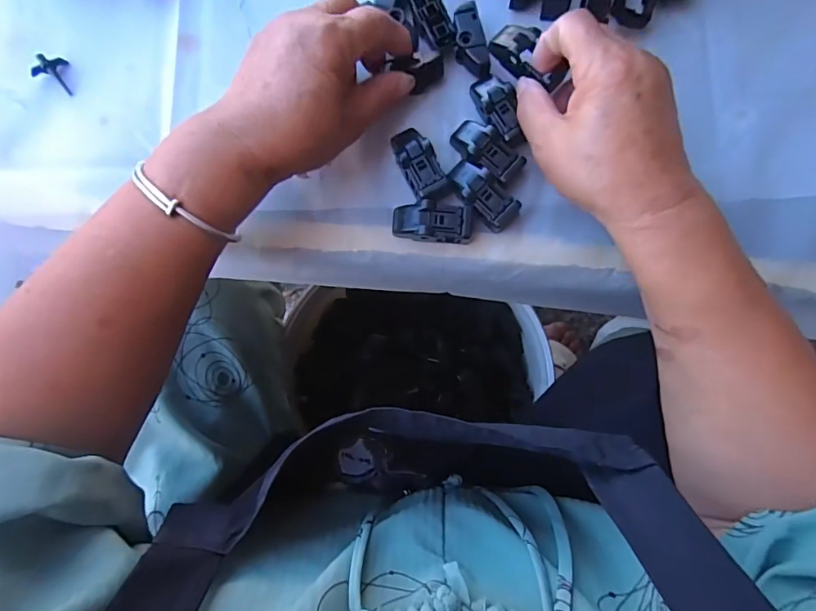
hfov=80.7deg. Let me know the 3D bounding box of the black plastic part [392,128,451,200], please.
[{"bbox_3d":[0.006,-0.091,0.307,0.023,0.016,0.048,-31,83,-4],"label":"black plastic part"}]

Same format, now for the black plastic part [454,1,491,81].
[{"bbox_3d":[0.041,-0.171,0.317,0.018,0.018,0.048,-13,82,-2],"label":"black plastic part"}]

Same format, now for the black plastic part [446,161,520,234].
[{"bbox_3d":[0.046,-0.070,0.303,0.048,0.014,0.022,41,84,5],"label":"black plastic part"}]

